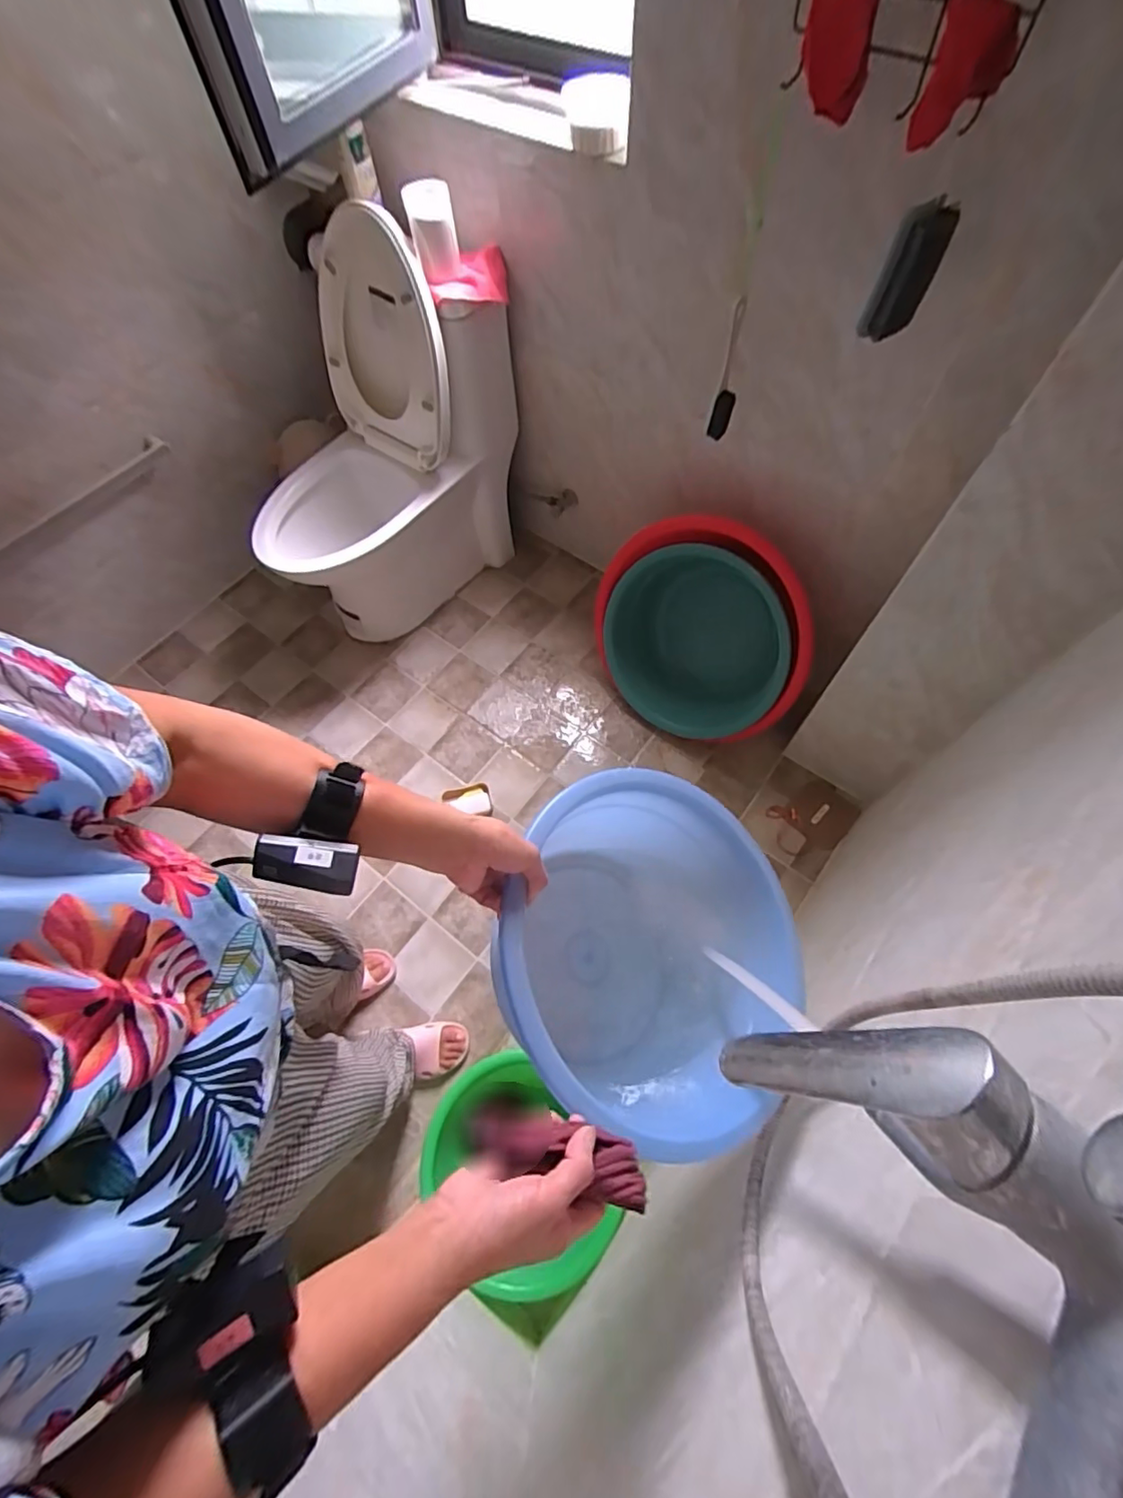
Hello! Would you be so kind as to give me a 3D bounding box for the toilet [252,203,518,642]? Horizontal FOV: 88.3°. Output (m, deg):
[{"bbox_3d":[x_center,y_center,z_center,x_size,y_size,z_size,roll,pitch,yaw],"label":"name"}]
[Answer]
[{"bbox_3d":[-0.461,-0.705,1.444,0.695,0.823,0.394,-37,69,-15],"label":"toilet"}]

